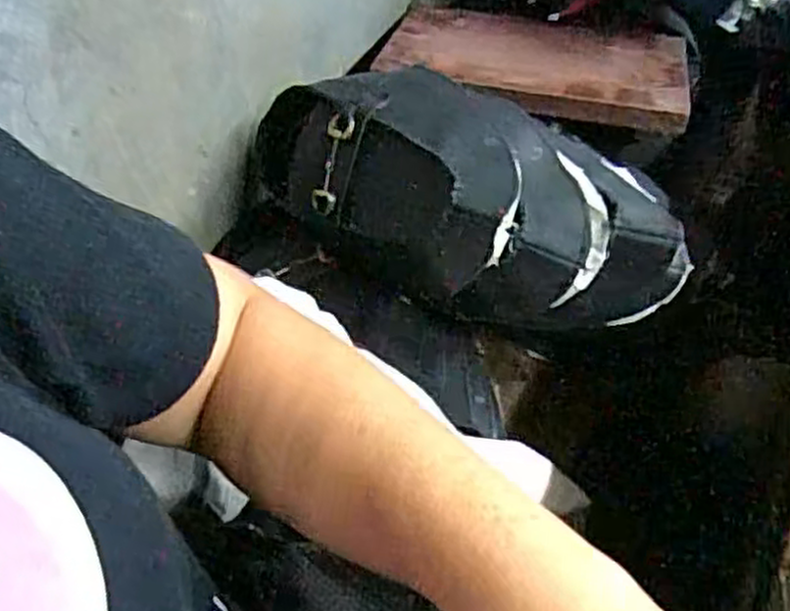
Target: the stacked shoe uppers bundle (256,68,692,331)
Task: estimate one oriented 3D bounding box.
[{"bbox_3d":[0.050,-0.077,0.571,0.317,0.130,0.131,28,64,20],"label":"stacked shoe uppers bundle"}]

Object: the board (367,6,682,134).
[{"bbox_3d":[0.132,-0.230,0.728,0.272,0.027,0.185,11,41,11],"label":"board"}]

